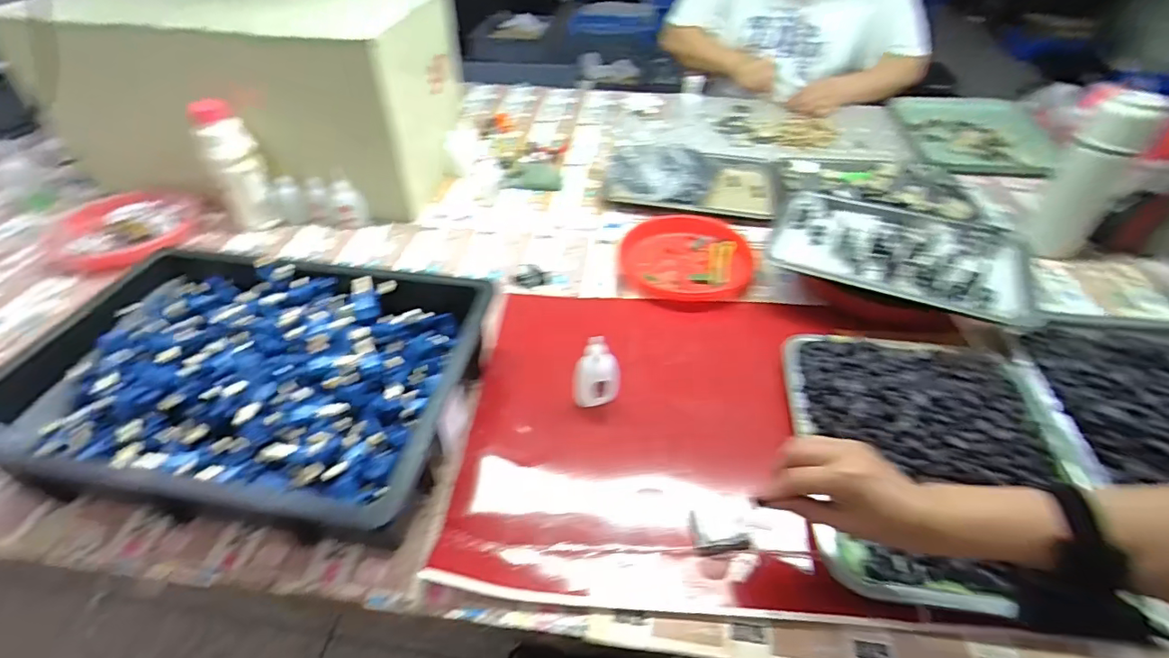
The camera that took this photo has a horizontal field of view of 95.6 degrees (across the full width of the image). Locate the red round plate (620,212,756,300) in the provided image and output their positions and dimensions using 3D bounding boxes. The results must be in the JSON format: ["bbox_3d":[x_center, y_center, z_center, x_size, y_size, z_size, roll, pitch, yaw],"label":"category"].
[{"bbox_3d":[0.148,-0.106,0.768,0.171,0.029,0.183,-4,44,-5],"label":"red round plate"}]

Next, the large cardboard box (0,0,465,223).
[{"bbox_3d":[-0.503,-0.383,0.856,0.530,0.283,0.275,1,44,0],"label":"large cardboard box"}]

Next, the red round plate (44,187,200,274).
[{"bbox_3d":[-0.711,-0.157,0.817,0.182,0.031,0.182,1,44,-1],"label":"red round plate"}]

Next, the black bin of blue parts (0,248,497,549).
[{"bbox_3d":[-0.338,0.048,0.560,0.443,0.090,0.311,6,44,5],"label":"black bin of blue parts"}]

